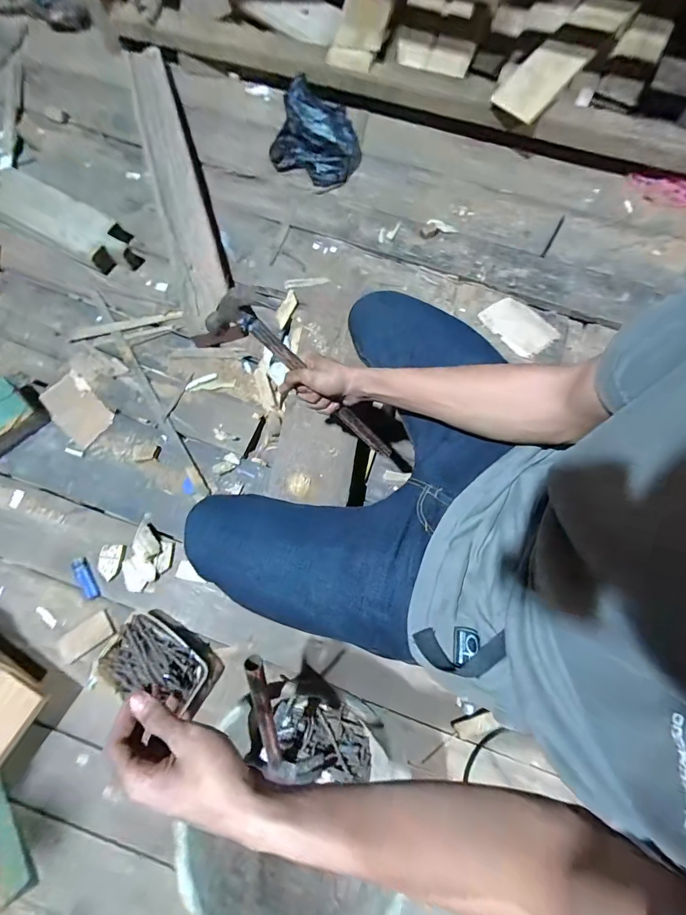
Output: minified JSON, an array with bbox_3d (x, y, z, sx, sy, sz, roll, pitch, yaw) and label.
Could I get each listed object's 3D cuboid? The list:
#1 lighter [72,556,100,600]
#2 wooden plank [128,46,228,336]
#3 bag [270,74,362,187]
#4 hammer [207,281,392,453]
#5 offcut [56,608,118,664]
[{"bbox_3d":[-0.471,0.221,0.701,0.022,0.016,0.081,-29,77,-8],"label":"lighter"},{"bbox_3d":[-0.406,-0.675,0.931,0.122,0.051,0.890,-16,76,-4],"label":"wooden plank"},{"bbox_3d":[-0.073,-0.805,0.943,0.221,0.094,0.225,-6,75,-2],"label":"bag"},{"bbox_3d":[-0.026,-0.109,0.528,0.321,0.113,0.021,35,55,-20],"label":"hammer"},{"bbox_3d":[-0.457,0.319,0.680,0.095,0.008,0.049,-35,78,-9],"label":"offcut"}]

